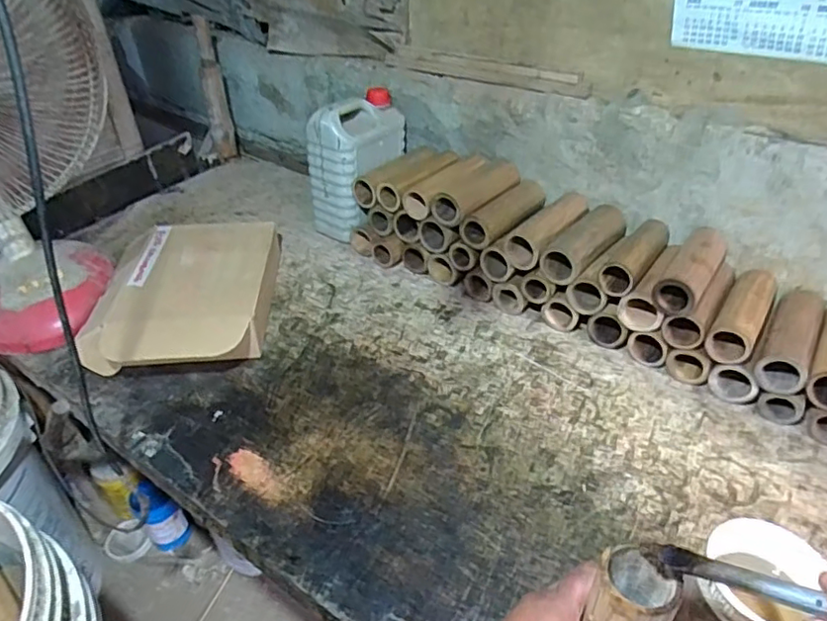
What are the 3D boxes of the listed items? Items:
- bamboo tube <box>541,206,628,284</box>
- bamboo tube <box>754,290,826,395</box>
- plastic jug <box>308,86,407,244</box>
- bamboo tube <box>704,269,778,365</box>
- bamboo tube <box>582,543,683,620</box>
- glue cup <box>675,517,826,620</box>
[{"bbox_3d":[0.261,-0.104,0.875,0.056,0.059,0.184,25,44,31],"label":"bamboo tube"},{"bbox_3d":[0.492,0.033,0.766,0.052,0.055,0.189,22,43,28],"label":"bamboo tube"},{"bbox_3d":[-0.100,-0.260,1.070,0.113,0.237,0.175,16,40,22],"label":"plastic jug"},{"bbox_3d":[0.442,0.003,0.791,0.054,0.055,0.176,22,43,28],"label":"bamboo tube"},{"bbox_3d":[0.154,0.247,0.446,0.050,0.169,0.053,14,39,21],"label":"bamboo tube"},{"bbox_3d":[0.273,0.251,0.490,0.099,0.125,0.103,-1,37,1],"label":"glue cup"}]

